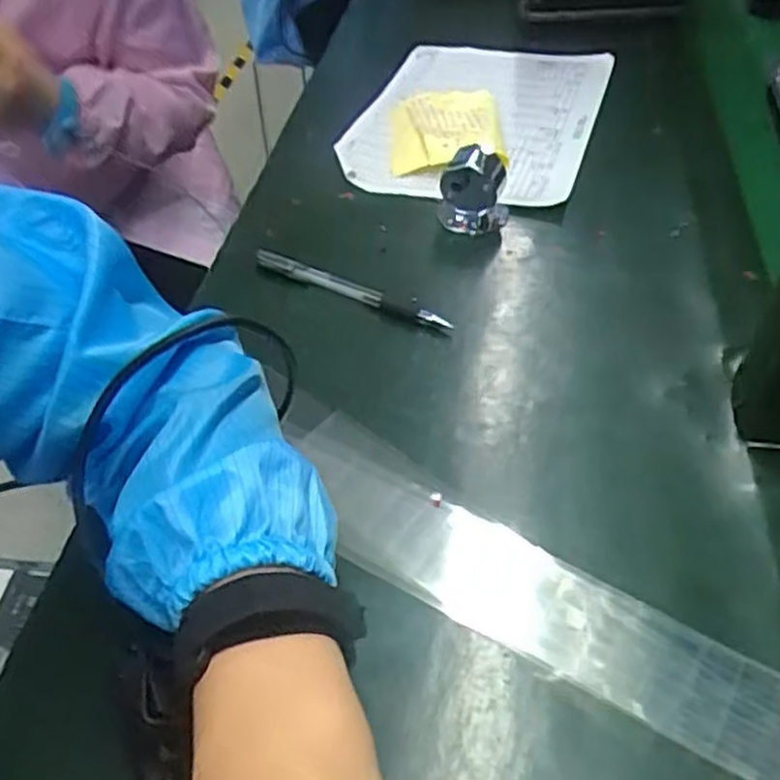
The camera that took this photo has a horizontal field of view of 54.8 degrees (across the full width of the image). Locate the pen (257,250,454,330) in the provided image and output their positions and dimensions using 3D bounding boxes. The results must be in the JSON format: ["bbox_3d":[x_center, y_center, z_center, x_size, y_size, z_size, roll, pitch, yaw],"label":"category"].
[{"bbox_3d":[-0.030,-0.071,0.526,0.168,0.015,0.012,25,53,23],"label":"pen"}]

